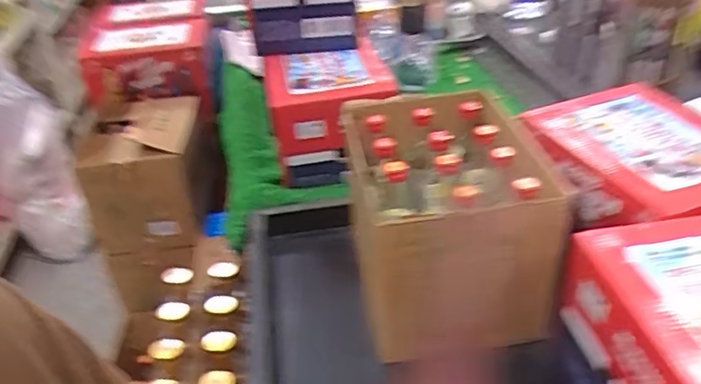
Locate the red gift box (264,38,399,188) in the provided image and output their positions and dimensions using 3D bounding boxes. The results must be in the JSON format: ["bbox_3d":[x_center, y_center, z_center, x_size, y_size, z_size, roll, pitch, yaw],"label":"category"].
[{"bbox_3d":[-0.043,-0.165,1.171,0.232,0.167,0.260,-6,34,-3],"label":"red gift box"}]

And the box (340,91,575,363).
[{"bbox_3d":[0.141,0.034,0.881,0.262,0.243,0.312,-5,34,-3],"label":"box"}]

